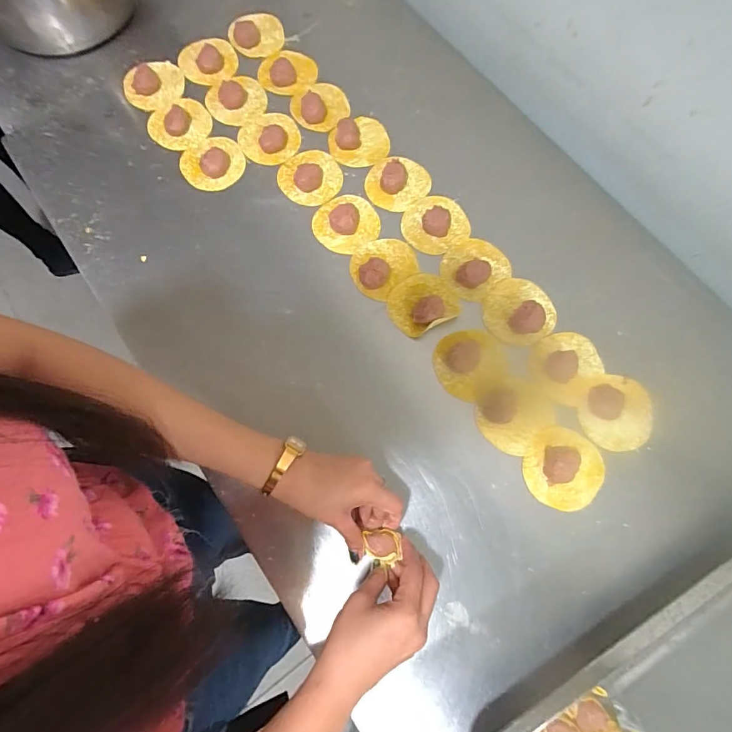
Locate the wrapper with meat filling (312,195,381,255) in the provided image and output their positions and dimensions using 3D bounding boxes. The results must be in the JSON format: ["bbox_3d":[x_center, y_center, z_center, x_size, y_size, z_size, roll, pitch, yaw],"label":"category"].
[{"bbox_3d":[-0.023,-0.183,0.528,0.077,0.020,0.080,0,75,1],"label":"wrapper with meat filling"}]

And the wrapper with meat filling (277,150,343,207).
[{"bbox_3d":[-0.073,-0.252,0.548,0.081,0.021,0.079,0,75,1],"label":"wrapper with meat filling"}]

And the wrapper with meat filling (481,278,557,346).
[{"bbox_3d":[0.181,-0.065,0.494,0.080,0.018,0.081,0,75,1],"label":"wrapper with meat filling"}]

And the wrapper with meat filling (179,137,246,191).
[{"bbox_3d":[-0.202,-0.268,0.555,0.082,0.012,0.078,0,75,1],"label":"wrapper with meat filling"}]

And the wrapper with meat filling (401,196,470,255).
[{"bbox_3d":[0.089,-0.181,0.529,0.083,0.013,0.078,0,75,1],"label":"wrapper with meat filling"}]

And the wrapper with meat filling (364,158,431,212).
[{"bbox_3d":[0.043,-0.242,0.548,0.083,0.024,0.072,-44,79,-10],"label":"wrapper with meat filling"}]

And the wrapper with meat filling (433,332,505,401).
[{"bbox_3d":[0.118,-0.005,0.476,0.079,0.016,0.075,0,75,1],"label":"wrapper with meat filling"}]

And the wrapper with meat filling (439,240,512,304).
[{"bbox_3d":[0.135,-0.124,0.510,0.079,0.024,0.070,-39,78,-9],"label":"wrapper with meat filling"}]

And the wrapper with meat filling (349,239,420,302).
[{"bbox_3d":[0.021,-0.125,0.507,0.084,0.025,0.066,-42,79,-10],"label":"wrapper with meat filling"}]

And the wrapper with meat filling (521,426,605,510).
[{"bbox_3d":[0.211,0.108,0.441,0.078,0.017,0.082,0,75,1],"label":"wrapper with meat filling"}]

